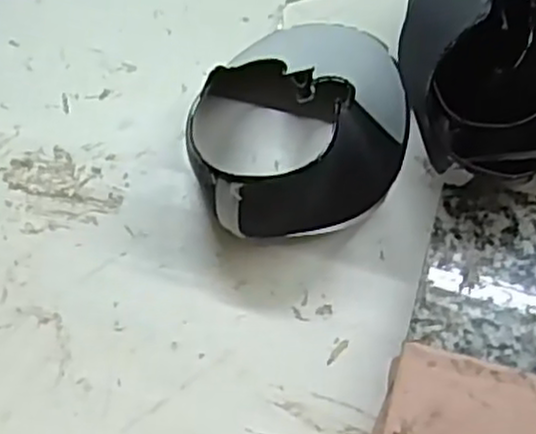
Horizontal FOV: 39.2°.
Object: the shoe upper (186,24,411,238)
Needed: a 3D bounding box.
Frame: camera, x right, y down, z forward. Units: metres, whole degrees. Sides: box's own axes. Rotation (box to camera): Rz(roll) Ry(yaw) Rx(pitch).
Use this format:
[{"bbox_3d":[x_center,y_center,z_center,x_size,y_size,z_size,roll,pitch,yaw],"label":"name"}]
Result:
[{"bbox_3d":[0.023,-0.085,0.525,0.152,0.063,0.210,-7,53,-1],"label":"shoe upper"}]

